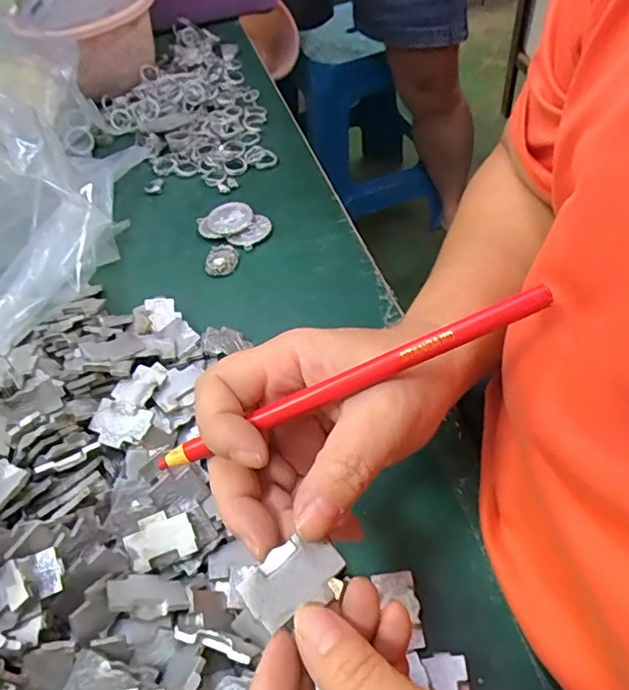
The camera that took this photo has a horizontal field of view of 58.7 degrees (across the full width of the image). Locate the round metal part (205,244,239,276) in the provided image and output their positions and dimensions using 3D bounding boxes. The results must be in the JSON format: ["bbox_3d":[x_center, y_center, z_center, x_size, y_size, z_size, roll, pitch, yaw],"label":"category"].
[{"bbox_3d":[-0.070,-0.065,0.426,0.022,0.008,0.026,6,53,12],"label":"round metal part"}]

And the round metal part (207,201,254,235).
[{"bbox_3d":[-0.067,-0.101,0.449,0.034,0.008,0.035,-3,51,4],"label":"round metal part"}]

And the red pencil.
[{"bbox_3d":[0.012,0.015,0.212,0.158,0.006,0.007,-24,51,8],"label":"red pencil"}]

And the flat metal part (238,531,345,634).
[{"bbox_3d":[-0.007,0.082,0.196,0.034,0.005,0.022,-34,71,-21],"label":"flat metal part"}]

